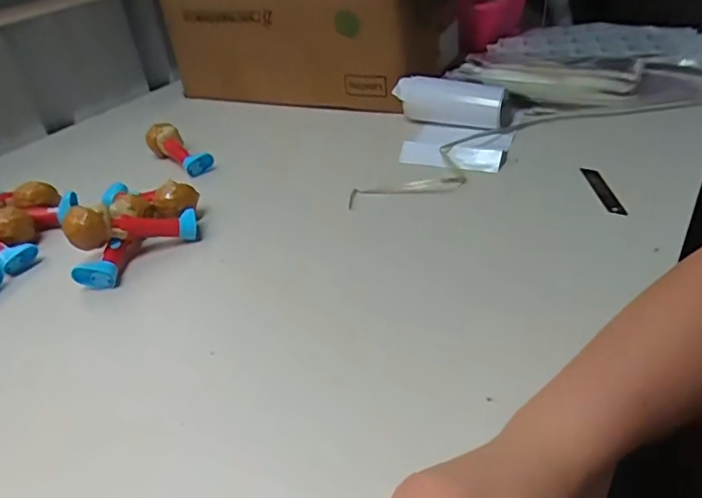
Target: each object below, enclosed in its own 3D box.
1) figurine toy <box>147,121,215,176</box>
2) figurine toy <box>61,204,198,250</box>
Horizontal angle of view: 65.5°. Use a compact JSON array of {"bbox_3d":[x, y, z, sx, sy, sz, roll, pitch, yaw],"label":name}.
[{"bbox_3d":[-0.233,-0.135,0.737,0.108,0.047,0.034,24,45,36],"label":"figurine toy"},{"bbox_3d":[-0.225,-0.025,0.560,0.124,0.039,0.034,-3,30,-31],"label":"figurine toy"}]

